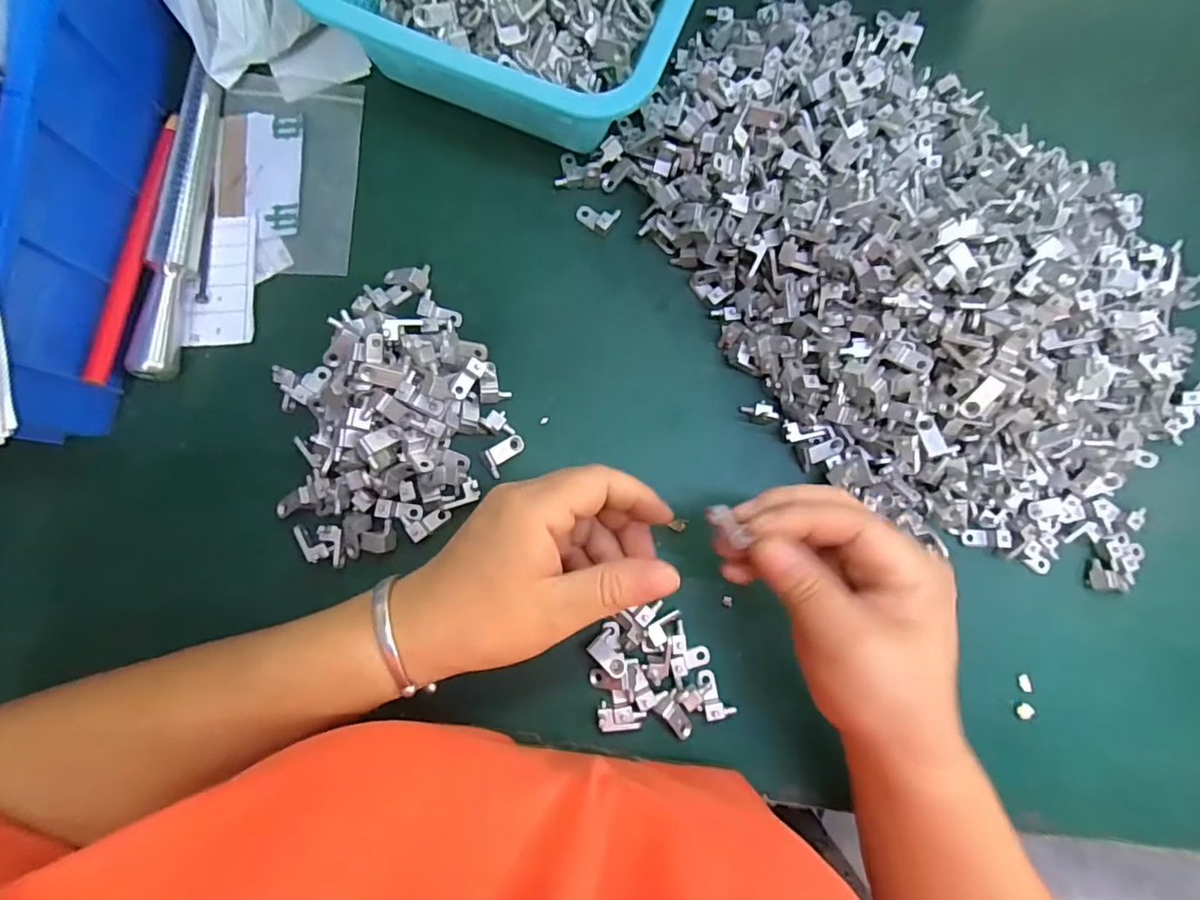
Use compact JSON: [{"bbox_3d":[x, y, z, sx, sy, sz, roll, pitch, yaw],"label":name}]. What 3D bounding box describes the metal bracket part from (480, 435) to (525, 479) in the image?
[{"bbox_3d":[-0.053,0.002,0.301,0.025,0.009,0.015,-36,85,-7],"label":"metal bracket part"}]

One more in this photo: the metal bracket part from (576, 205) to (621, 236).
[{"bbox_3d":[-0.002,-0.141,0.324,0.023,0.008,0.017,31,81,1],"label":"metal bracket part"}]

